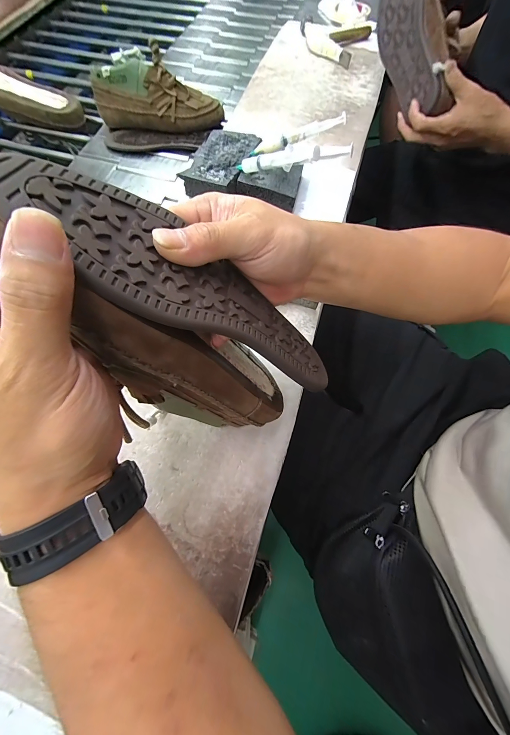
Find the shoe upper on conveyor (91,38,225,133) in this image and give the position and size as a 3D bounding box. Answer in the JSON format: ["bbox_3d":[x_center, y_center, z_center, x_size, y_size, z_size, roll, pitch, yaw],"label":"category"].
[{"bbox_3d":[-0.192,-0.530,0.562,0.244,0.103,0.091,17,68,6],"label":"shoe upper on conveyor"}]

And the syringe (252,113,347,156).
[{"bbox_3d":[0.063,-0.338,0.412,0.139,0.019,0.013,-14,68,11],"label":"syringe"}]

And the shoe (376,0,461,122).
[{"bbox_3d":[0.286,-0.545,0.475,0.095,0.090,0.230,-13,88,-7],"label":"shoe"}]

